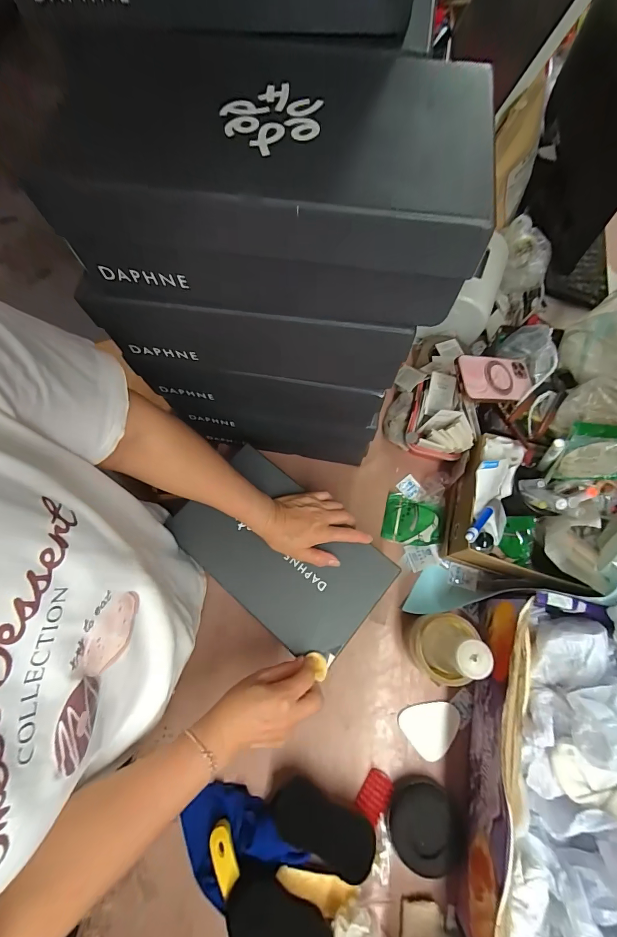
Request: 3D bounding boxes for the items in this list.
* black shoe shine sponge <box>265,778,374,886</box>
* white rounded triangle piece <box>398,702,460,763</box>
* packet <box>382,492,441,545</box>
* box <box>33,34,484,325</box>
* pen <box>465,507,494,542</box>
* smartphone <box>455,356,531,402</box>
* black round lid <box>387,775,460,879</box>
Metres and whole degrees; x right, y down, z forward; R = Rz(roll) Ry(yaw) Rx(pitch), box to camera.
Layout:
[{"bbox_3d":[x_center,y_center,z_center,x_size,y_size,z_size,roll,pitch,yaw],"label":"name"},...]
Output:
[{"bbox_3d":[0.015,0.450,0.463,0.131,0.048,0.070,22,73,9],"label":"black shoe shine sponge"},{"bbox_3d":[0.176,0.365,0.523,0.075,0.006,0.070,-38,74,-10],"label":"white rounded triangle piece"},{"bbox_3d":[0.176,0.090,0.618,0.094,0.010,0.079,12,72,6],"label":"packet"},{"bbox_3d":[-0.019,-0.234,0.287,0.292,0.099,0.192,8,72,5],"label":"box"},{"bbox_3d":[0.238,0.077,0.510,0.014,0.013,0.080,47,47,15],"label":"pen"},{"bbox_3d":[0.295,-0.141,0.572,0.157,0.012,0.074,-6,76,-22],"label":"smartphone"},{"bbox_3d":[0.146,0.454,0.466,0.082,0.015,0.090,-5,56,7],"label":"black round lid"}]

